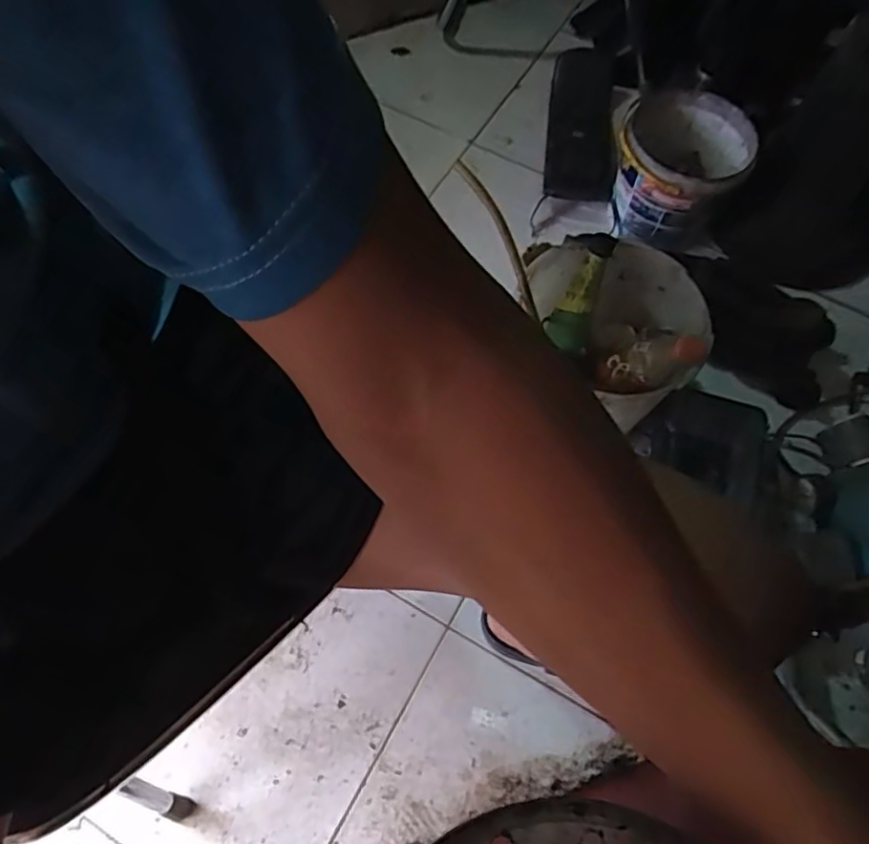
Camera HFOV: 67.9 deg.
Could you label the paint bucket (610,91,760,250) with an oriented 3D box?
[{"bbox_3d":[0.408,-0.436,1.107,0.214,0.165,0.223,1,65,-2],"label":"paint bucket"}]

